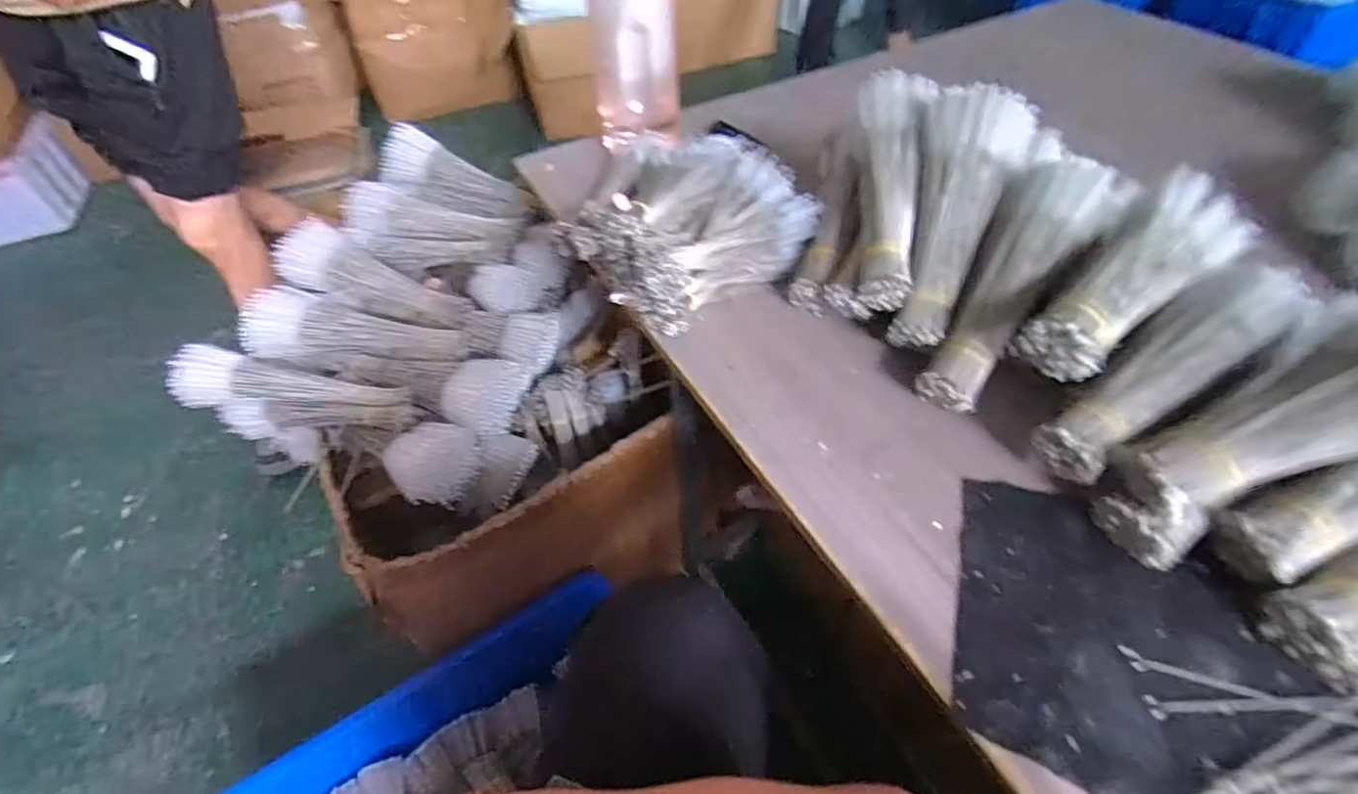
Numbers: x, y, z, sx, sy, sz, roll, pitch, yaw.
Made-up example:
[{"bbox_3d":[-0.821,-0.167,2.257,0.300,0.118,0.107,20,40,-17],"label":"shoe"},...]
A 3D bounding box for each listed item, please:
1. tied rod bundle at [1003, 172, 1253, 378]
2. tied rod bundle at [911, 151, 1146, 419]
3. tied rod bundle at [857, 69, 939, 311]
[{"bbox_3d":[0.367,-0.096,0.493,0.245,0.062,0.083,-34,56,-24],"label":"tied rod bundle"},{"bbox_3d":[0.295,-0.101,0.543,0.088,0.050,0.248,32,86,27],"label":"tied rod bundle"},{"bbox_3d":[0.201,-0.200,0.590,0.062,0.045,0.239,5,78,7],"label":"tied rod bundle"}]

